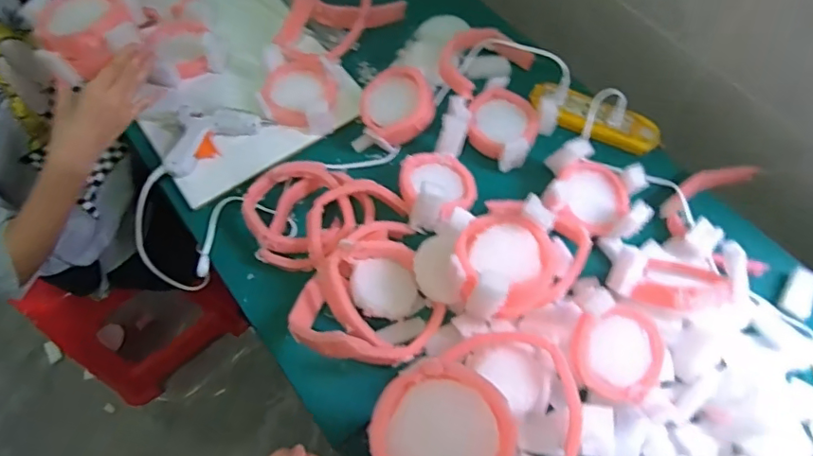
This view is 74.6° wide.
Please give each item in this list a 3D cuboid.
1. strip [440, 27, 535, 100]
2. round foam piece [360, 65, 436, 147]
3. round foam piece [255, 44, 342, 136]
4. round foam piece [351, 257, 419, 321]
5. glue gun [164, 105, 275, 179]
[{"bbox_3d":[0.108,-0.248,0.796,0.170,0.062,0.091,-40,69,-18],"label":"strip"},{"bbox_3d":[-0.015,-0.175,0.740,0.098,0.027,0.103,-39,75,5],"label":"round foam piece"},{"bbox_3d":[-0.155,-0.201,0.780,0.110,0.022,0.121,7,73,-6],"label":"round foam piece"},{"bbox_3d":[-0.026,0.070,0.631,0.079,0.016,0.064,7,70,-17],"label":"round foam piece"},{"bbox_3d":[-0.267,-0.117,0.753,0.131,0.033,0.108,7,63,4],"label":"glue gun"}]

